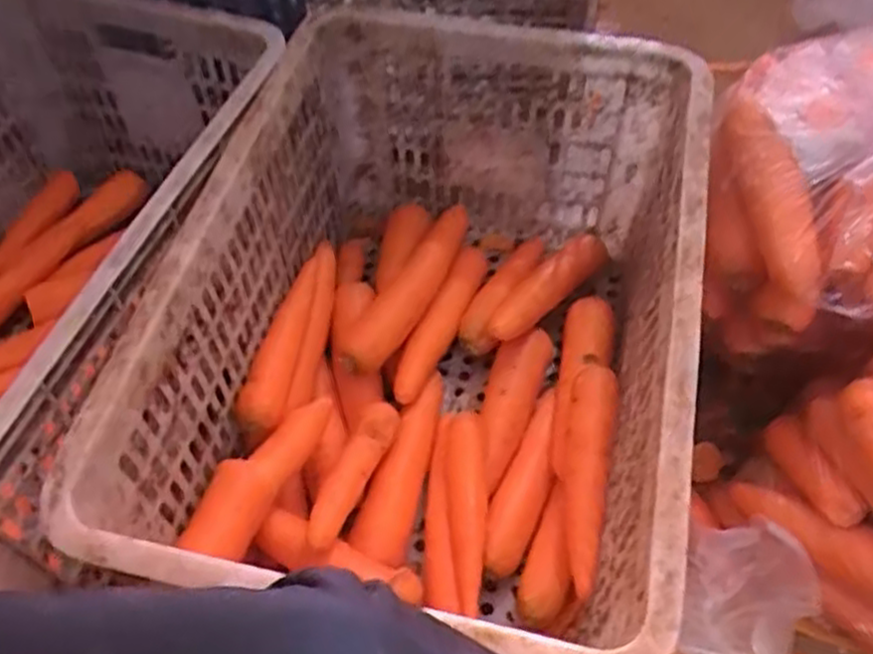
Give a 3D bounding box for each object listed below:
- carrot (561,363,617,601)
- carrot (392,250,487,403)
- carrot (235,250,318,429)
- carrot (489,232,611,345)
[{"bbox_3d":[0.121,0.119,0.623,0.036,0.039,0.178,6,77,5],"label":"carrot"},{"bbox_3d":[0.005,-0.006,0.750,0.027,0.033,0.178,20,59,14],"label":"carrot"},{"bbox_3d":[-0.130,0.010,0.669,0.035,0.035,0.167,8,57,6],"label":"carrot"},{"bbox_3d":[0.114,-0.044,0.760,0.038,0.033,0.166,38,65,23],"label":"carrot"}]

